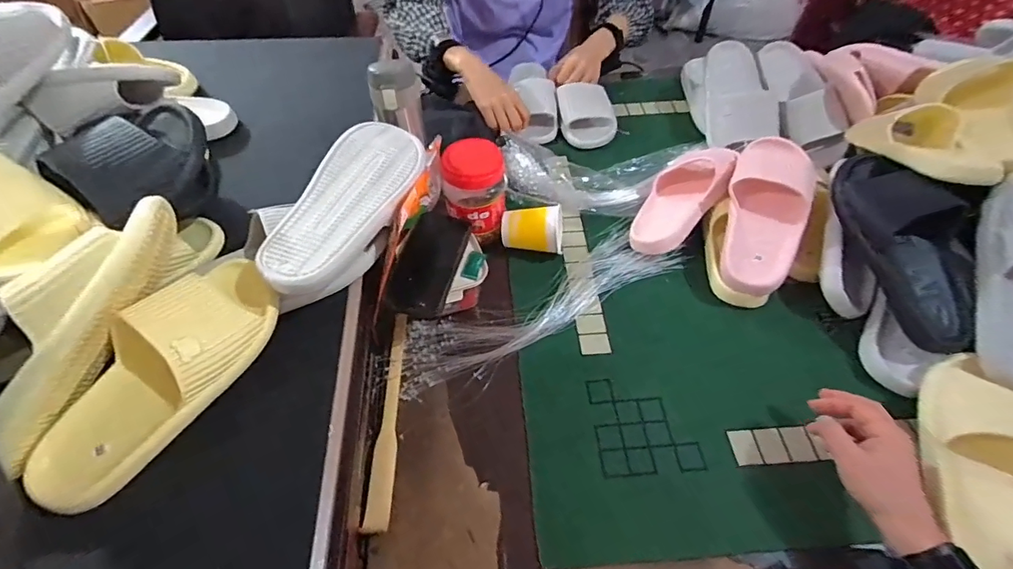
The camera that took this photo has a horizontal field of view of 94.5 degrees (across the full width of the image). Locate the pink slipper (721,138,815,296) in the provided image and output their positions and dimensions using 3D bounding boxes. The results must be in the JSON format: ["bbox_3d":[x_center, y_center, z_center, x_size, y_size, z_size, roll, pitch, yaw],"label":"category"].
[{"bbox_3d":[0.369,-0.109,0.660,0.098,0.060,0.255,15,74,13],"label":"pink slipper"}]

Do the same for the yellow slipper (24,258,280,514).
[{"bbox_3d":[-0.321,0.075,0.428,0.096,0.079,0.245,28,58,18],"label":"yellow slipper"}]

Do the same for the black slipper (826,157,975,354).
[{"bbox_3d":[0.514,-0.053,0.596,0.114,0.080,0.269,-8,70,-4],"label":"black slipper"}]

